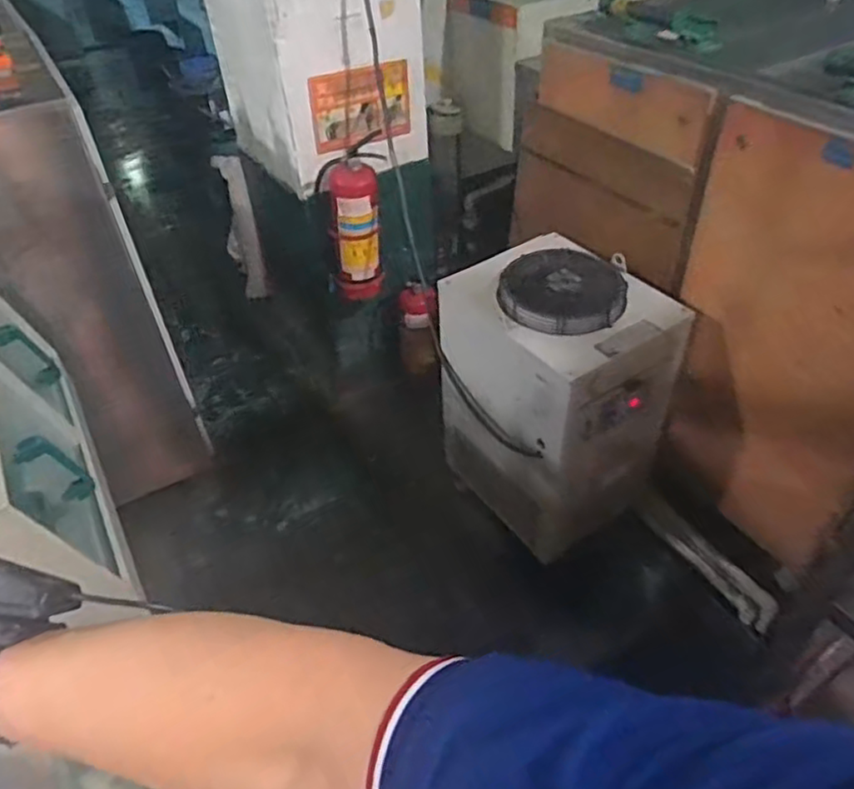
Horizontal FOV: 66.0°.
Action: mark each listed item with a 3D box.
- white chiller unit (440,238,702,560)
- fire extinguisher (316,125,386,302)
[{"bbox_3d":[0.315,0.004,1.660,0.397,0.681,0.449,-21,45,-19],"label":"white chiller unit"},{"bbox_3d":[-0.202,-0.473,1.868,0.177,0.448,0.120,-5,42,-2],"label":"fire extinguisher"}]

